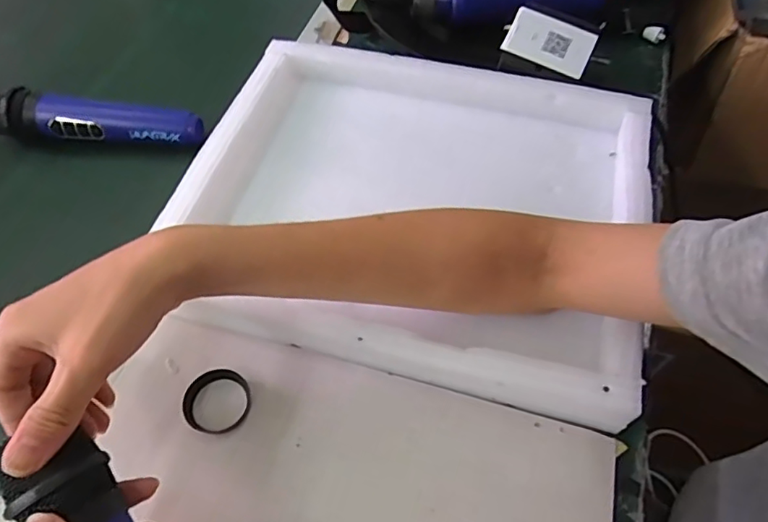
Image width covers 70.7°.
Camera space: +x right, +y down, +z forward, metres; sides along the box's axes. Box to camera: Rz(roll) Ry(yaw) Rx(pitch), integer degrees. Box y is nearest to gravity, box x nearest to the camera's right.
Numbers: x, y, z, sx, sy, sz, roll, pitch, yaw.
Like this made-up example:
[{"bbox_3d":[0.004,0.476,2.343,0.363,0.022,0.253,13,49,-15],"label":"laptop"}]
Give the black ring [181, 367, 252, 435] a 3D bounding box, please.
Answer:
[{"bbox_3d":[-0.114,0.094,0.370,0.043,0.013,0.043,-1,57,1],"label":"black ring"}]

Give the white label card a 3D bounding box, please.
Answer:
[{"bbox_3d":[0.156,-0.205,0.509,0.078,0.010,0.047,26,84,2],"label":"white label card"}]

